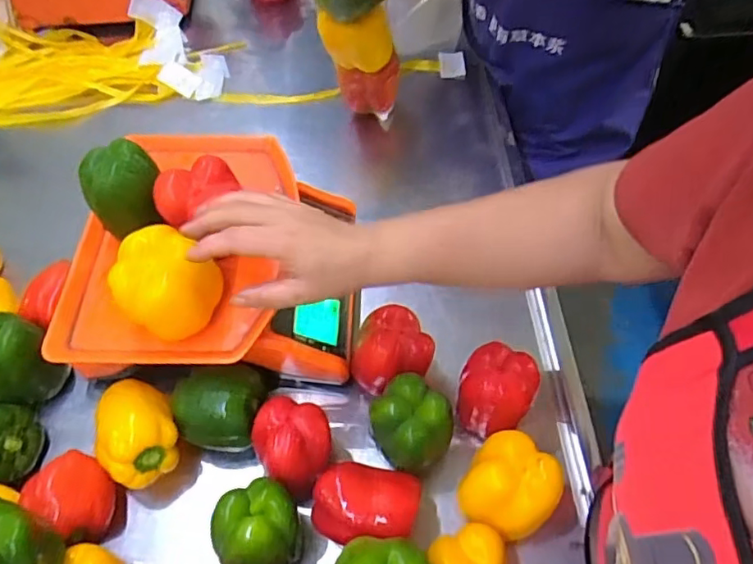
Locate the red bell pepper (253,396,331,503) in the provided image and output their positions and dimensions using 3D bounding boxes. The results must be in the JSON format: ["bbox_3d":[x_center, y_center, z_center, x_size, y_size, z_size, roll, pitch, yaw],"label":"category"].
[{"bbox_3d":[-0.080,0.155,0.541,0.074,0.072,0.068,0,57,0],"label":"red bell pepper"}]

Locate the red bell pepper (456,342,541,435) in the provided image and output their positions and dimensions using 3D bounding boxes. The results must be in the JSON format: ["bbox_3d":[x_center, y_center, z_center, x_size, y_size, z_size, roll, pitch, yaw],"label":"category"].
[{"bbox_3d":[0.116,0.107,0.556,0.066,0.068,0.071,0,57,0],"label":"red bell pepper"}]

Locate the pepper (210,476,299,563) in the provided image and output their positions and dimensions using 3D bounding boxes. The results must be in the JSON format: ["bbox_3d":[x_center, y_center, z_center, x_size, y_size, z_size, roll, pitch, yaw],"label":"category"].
[{"bbox_3d":[-0.101,0.216,0.492,0.070,0.079,0.069,0,57,0],"label":"pepper"}]

